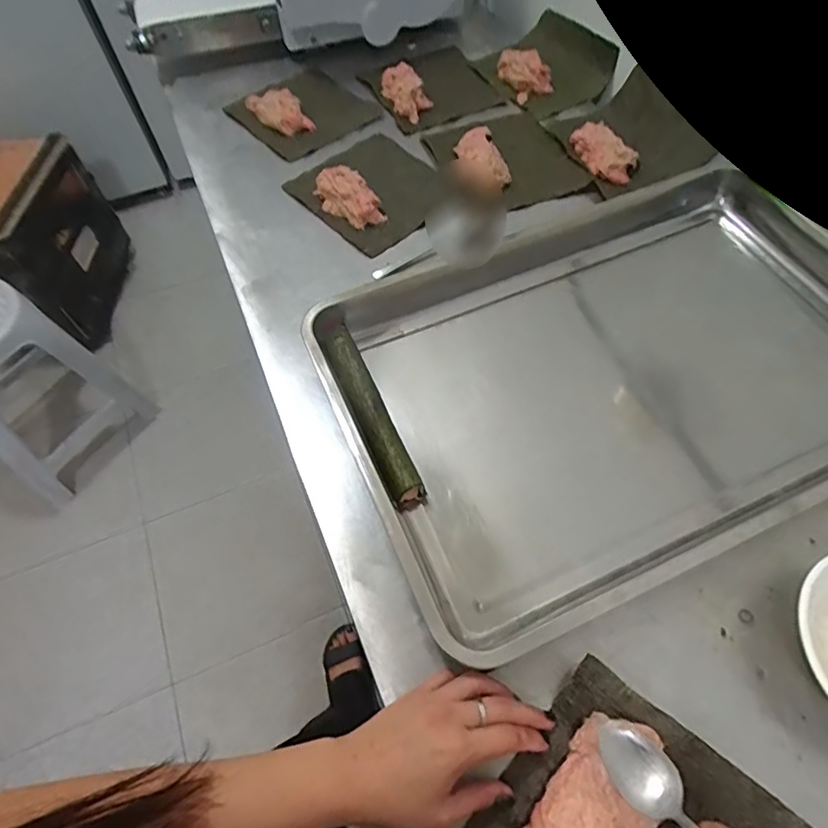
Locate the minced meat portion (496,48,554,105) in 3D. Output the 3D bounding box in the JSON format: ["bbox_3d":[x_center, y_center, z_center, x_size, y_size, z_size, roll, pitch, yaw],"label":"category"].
[{"bbox_3d":[0.168,-0.533,0.827,0.060,0.040,0.087,-26,62,-11],"label":"minced meat portion"}]

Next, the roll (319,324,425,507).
[{"bbox_3d":[-0.047,-0.005,0.532,0.034,0.030,0.204,-23,62,-9],"label":"roll"}]

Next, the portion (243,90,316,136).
[{"bbox_3d":[-0.201,-0.455,0.794,0.119,0.031,0.057,39,70,22],"label":"portion"}]

